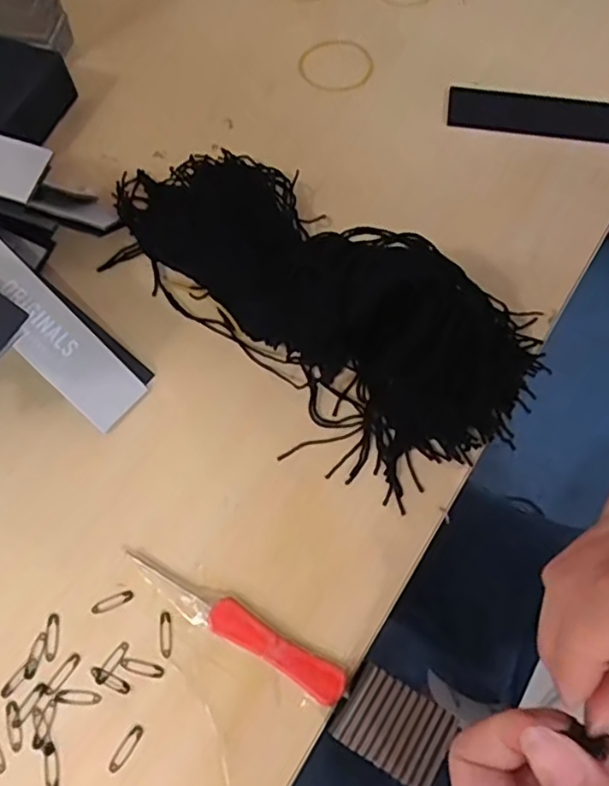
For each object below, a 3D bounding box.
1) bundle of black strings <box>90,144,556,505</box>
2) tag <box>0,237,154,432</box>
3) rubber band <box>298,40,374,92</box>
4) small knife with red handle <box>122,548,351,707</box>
[{"bbox_3d":[-0.002,-0.059,0.322,0.254,0.051,0.128,33,69,12],"label":"bundle of black strings"},{"bbox_3d":[-0.129,-0.037,0.299,0.124,0.004,0.036,47,69,-18],"label":"tag"},{"bbox_3d":[0.021,-0.229,0.431,0.048,0.004,0.052,1,66,-1],"label":"rubber band"},{"bbox_3d":[-0.031,0.102,0.275,0.110,0.006,0.015,28,68,11],"label":"small knife with red handle"}]

